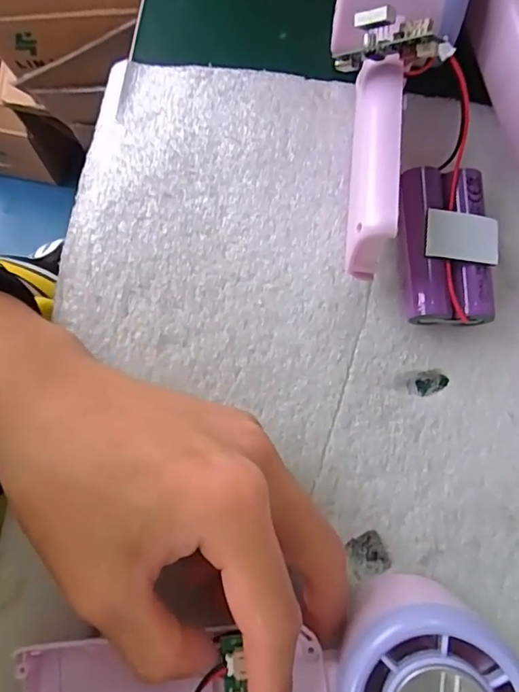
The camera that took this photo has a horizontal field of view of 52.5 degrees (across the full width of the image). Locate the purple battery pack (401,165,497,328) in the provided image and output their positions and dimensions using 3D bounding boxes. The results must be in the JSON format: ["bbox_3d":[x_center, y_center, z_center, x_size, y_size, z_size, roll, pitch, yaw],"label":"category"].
[{"bbox_3d":[0.078,-0.042,0.226,0.036,0.023,0.064,0,76,-1],"label":"purple battery pack"}]

